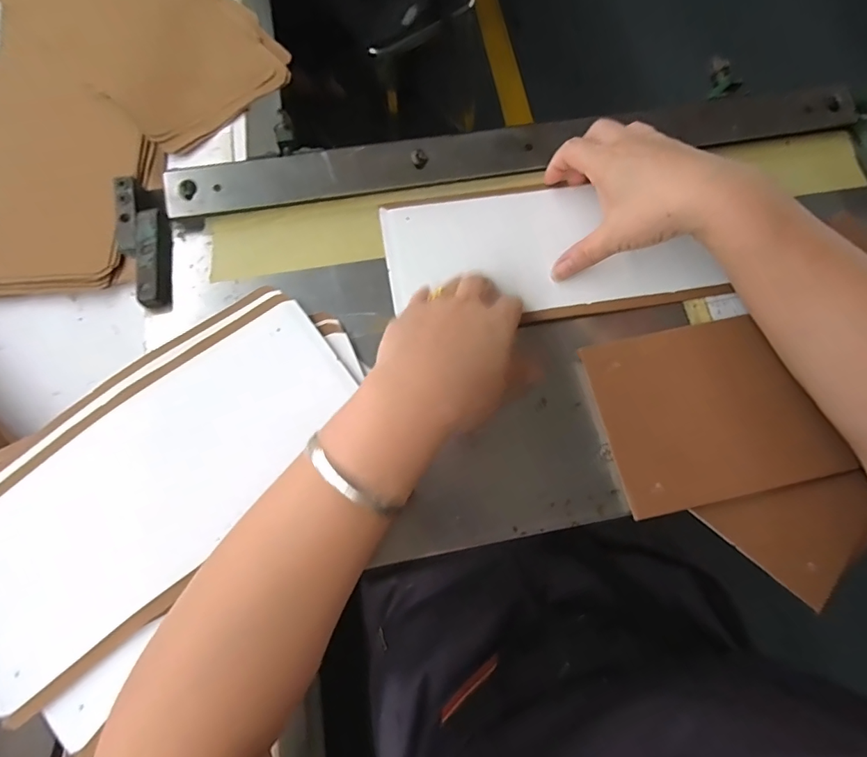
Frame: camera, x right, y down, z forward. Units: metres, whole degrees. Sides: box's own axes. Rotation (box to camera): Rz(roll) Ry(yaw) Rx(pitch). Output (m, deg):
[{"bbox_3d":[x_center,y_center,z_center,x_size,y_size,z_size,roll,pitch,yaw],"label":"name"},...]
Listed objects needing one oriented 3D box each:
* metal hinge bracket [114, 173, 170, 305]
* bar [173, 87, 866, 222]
[{"bbox_3d":[-0.224,-0.106,0.360,0.036,0.019,0.108,-10,75,-4],"label":"metal hinge bracket"},{"bbox_3d":[0.072,-0.195,0.390,0.569,0.020,0.041,-10,75,-4],"label":"bar"}]

